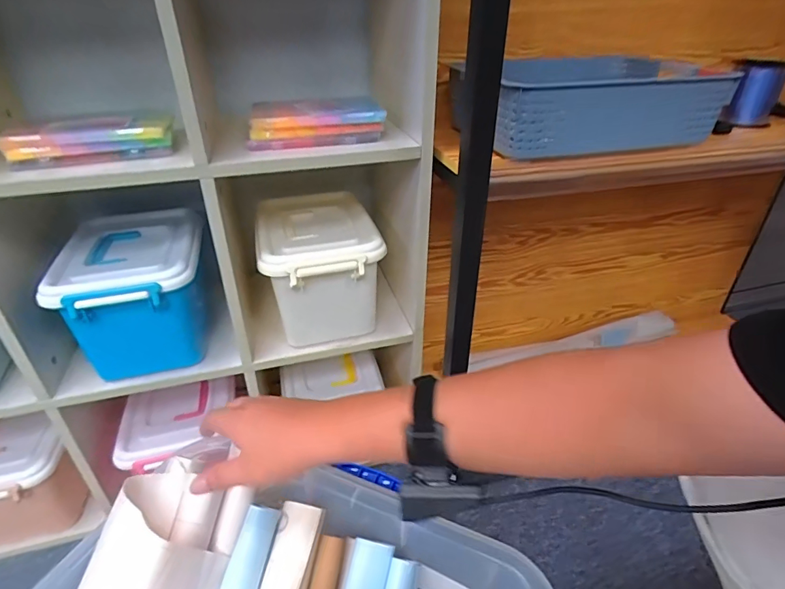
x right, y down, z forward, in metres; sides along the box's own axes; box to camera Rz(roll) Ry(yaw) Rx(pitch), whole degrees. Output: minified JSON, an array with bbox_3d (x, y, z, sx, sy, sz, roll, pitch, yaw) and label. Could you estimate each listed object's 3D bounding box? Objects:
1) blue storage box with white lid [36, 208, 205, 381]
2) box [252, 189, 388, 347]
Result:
[{"bbox_3d":[-0.412,-0.005,0.758,0.193,0.181,0.268,-10,36,-15],"label":"blue storage box with white lid"},{"bbox_3d":[-0.133,-0.046,0.811,0.185,0.182,0.245,-10,36,-14],"label":"box"}]

